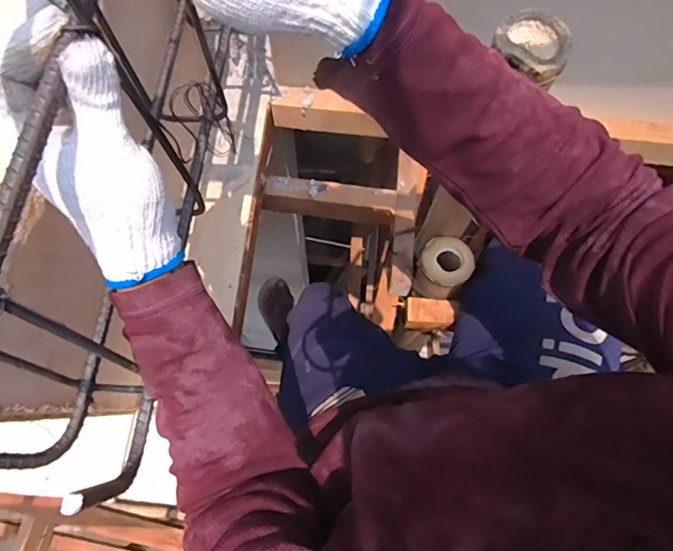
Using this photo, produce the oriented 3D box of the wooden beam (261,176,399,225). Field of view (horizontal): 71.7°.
[{"bbox_3d":[-0.010,-0.120,0.755,0.208,0.049,0.051,10,72,1],"label":"wooden beam"}]

